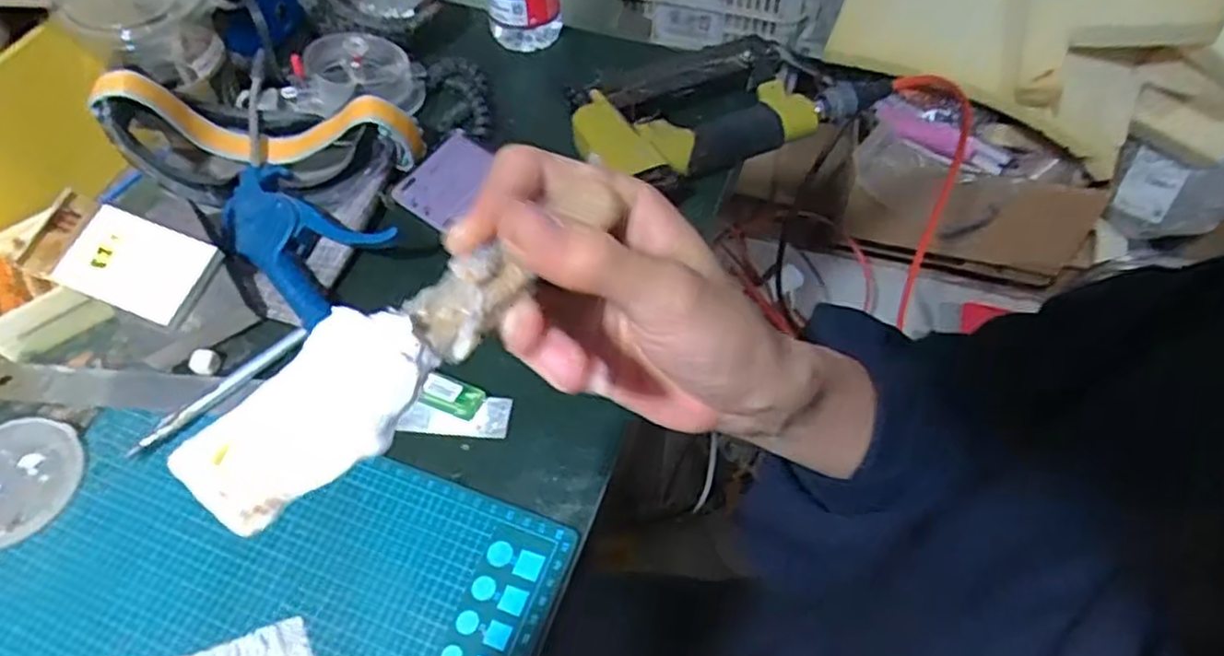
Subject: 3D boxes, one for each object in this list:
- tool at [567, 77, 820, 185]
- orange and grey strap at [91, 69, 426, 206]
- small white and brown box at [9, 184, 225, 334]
[{"bbox_3d":[0.060,-0.153,0.538,0.170,0.041,0.091,-26,59,-14],"label":"tool"},{"bbox_3d":[-0.235,-0.135,0.495,0.190,0.091,0.056,-12,56,-6],"label":"orange and grey strap"},{"bbox_3d":[-0.303,-0.044,0.443,0.108,0.012,0.057,21,66,1],"label":"small white and brown box"}]

